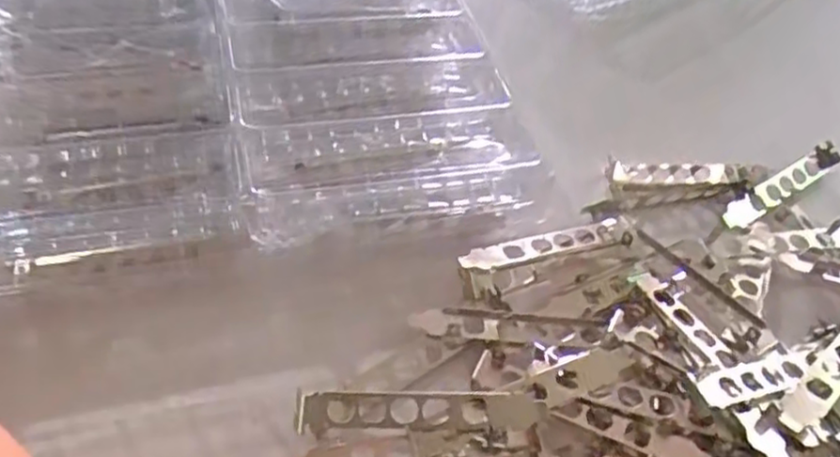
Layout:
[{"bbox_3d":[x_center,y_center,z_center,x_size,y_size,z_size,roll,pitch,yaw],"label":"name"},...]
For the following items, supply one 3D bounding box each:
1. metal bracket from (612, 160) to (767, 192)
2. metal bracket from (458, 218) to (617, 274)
[{"bbox_3d":[0.190,-0.037,0.486,0.109,0.013,0.020,-1,48,-7],"label":"metal bracket"},{"bbox_3d":[0.074,0.011,0.421,0.111,0.016,0.019,-15,52,-19],"label":"metal bracket"}]

